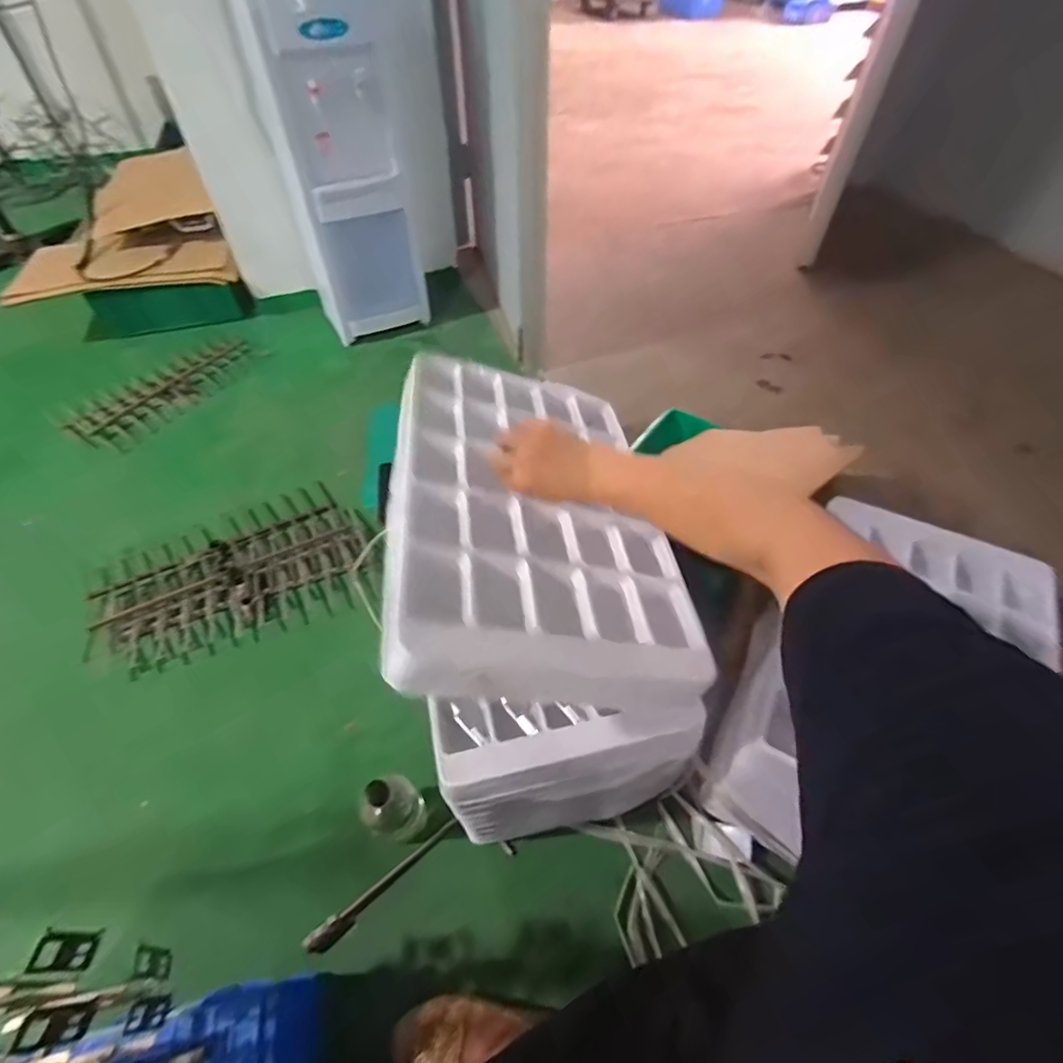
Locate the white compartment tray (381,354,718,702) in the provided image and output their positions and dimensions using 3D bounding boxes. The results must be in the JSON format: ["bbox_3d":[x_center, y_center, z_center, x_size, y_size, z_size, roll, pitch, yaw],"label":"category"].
[{"bbox_3d":[0.000,-0.041,0.640,0.318,0.038,0.503,9,45,-19],"label":"white compartment tray"}]

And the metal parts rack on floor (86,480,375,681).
[{"bbox_3d":[-0.626,0.079,1.147,0.550,0.058,0.350,-18,54,-14],"label":"metal parts rack on floor"}]

